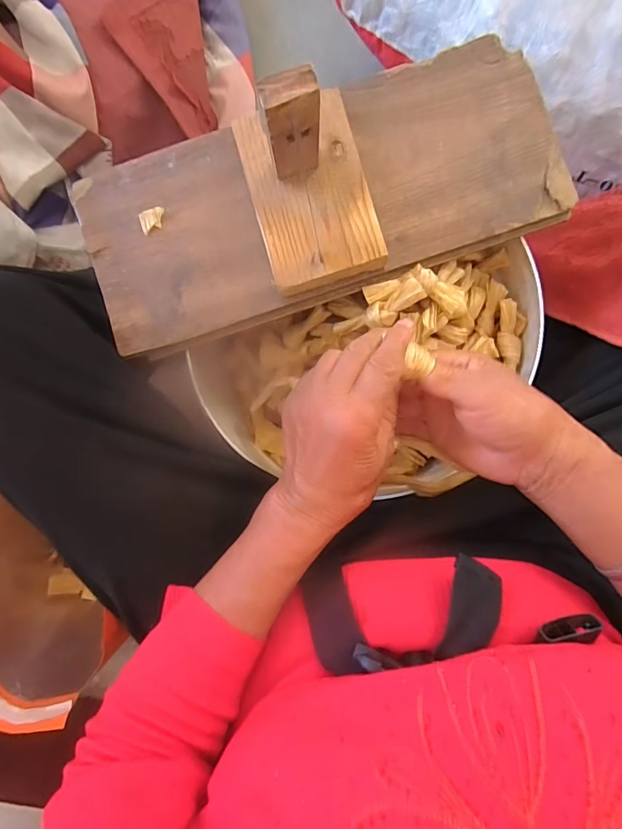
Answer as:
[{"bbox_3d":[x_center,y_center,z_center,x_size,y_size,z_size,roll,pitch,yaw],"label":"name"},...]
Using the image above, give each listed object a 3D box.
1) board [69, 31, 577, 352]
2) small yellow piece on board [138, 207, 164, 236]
[{"bbox_3d":[0.001,-0.178,0.319,0.377,0.127,0.156,-18,87,3],"label":"board"},{"bbox_3d":[-0.132,-0.163,0.383,0.021,0.004,0.020,-19,87,3],"label":"small yellow piece on board"}]

